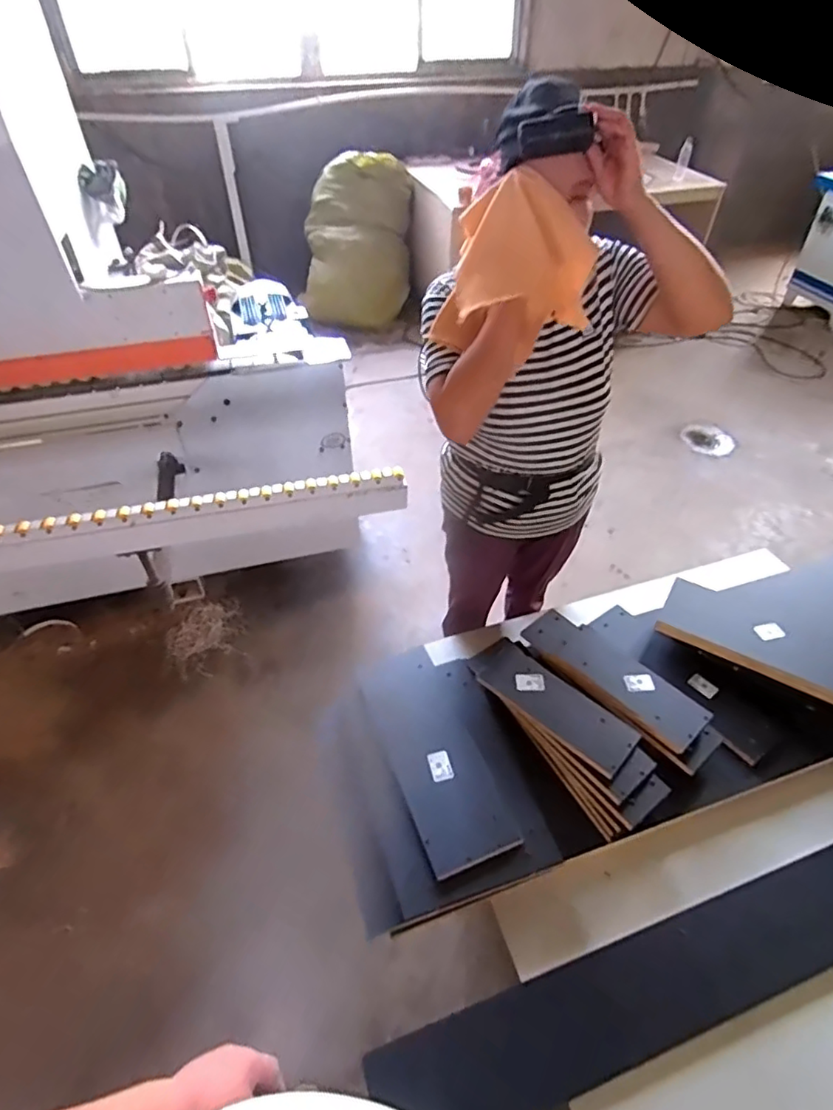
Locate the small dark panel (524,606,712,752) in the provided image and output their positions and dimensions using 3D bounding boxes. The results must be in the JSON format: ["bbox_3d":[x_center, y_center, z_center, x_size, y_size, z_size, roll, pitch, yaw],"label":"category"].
[{"bbox_3d":[0.440,0.272,1.345,0.432,0.022,0.117,34,72,35],"label":"small dark panel"}]

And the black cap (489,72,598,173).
[{"bbox_3d":[0.192,-0.663,0.893,0.132,0.097,0.164,2,44,3],"label":"black cap"}]

